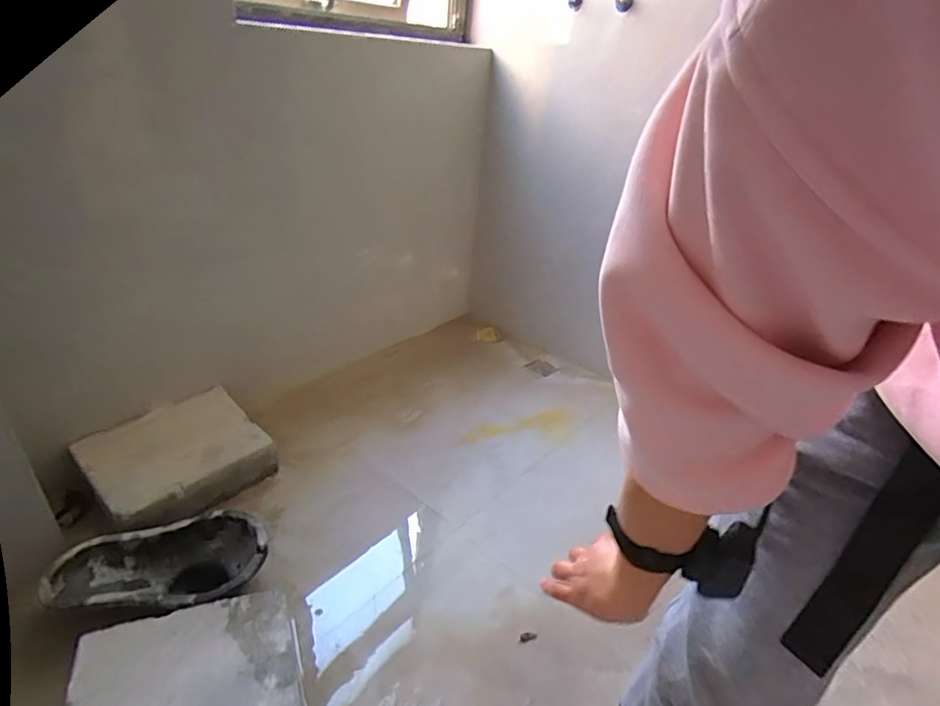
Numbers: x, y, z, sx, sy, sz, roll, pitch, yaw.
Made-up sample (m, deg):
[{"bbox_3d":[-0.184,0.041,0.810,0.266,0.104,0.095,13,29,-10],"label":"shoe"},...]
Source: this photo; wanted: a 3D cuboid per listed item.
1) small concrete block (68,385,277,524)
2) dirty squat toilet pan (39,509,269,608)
[{"bbox_3d":[-0.675,0.241,1.198,0.328,0.098,0.346,28,37,33],"label":"small concrete block"},{"bbox_3d":[-0.564,0.410,0.946,0.360,0.099,0.214,-6,32,-19],"label":"dirty squat toilet pan"}]

